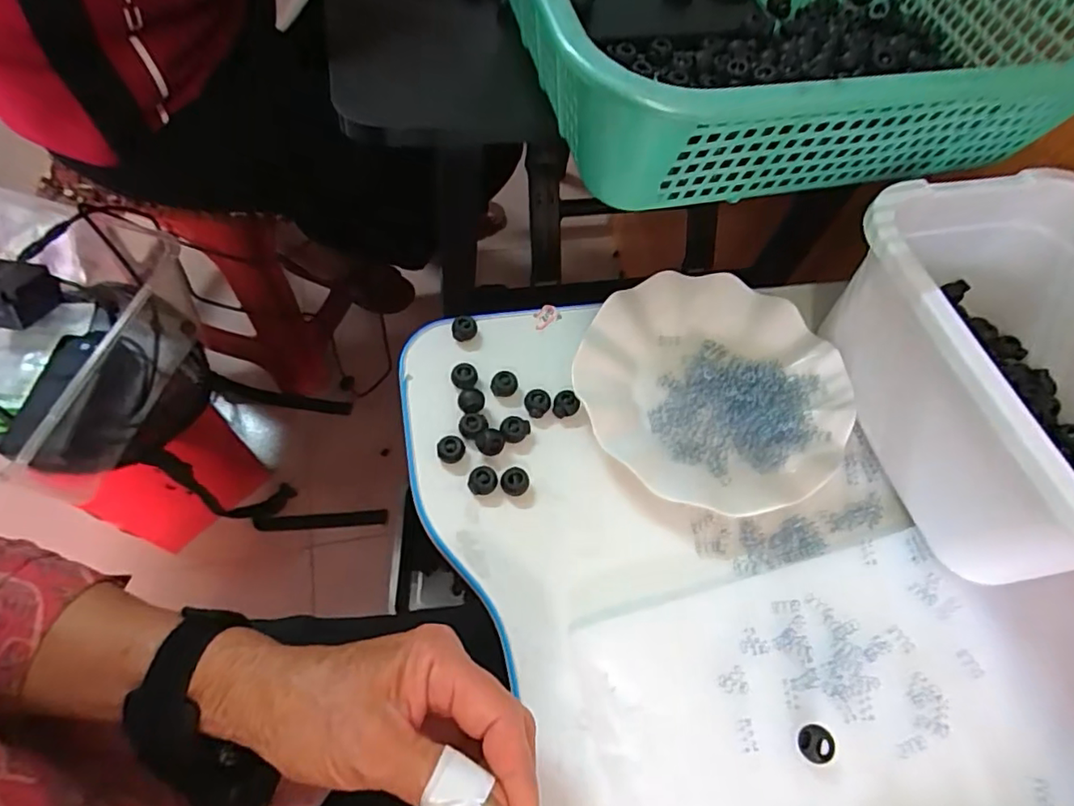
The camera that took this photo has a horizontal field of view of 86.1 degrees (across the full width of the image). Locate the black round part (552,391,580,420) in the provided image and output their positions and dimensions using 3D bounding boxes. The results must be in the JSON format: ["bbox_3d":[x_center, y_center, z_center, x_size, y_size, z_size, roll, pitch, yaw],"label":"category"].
[{"bbox_3d":[0.020,0.001,0.392,0.018,0.019,0.015,9,62,4],"label":"black round part"}]

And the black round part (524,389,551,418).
[{"bbox_3d":[0.001,0.001,0.391,0.018,0.017,0.014,0,62,-1],"label":"black round part"}]

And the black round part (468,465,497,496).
[{"bbox_3d":[-0.034,0.049,0.364,0.017,0.011,0.017,1,62,-1],"label":"black round part"}]

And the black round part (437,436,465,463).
[{"bbox_3d":[-0.055,0.030,0.370,0.018,0.014,0.014,-17,63,-10],"label":"black round part"}]

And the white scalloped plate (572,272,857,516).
[{"bbox_3d":[0.123,-0.015,0.401,0.179,0.021,0.176,1,62,-1],"label":"white scalloped plate"}]

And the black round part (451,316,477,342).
[{"bbox_3d":[-0.052,-0.053,0.416,0.016,0.017,0.014,9,62,3],"label":"black round part"}]

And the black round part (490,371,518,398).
[{"bbox_3d":[-0.023,-0.013,0.396,0.019,0.012,0.013,-17,63,-10],"label":"black round part"}]

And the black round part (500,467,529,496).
[{"bbox_3d":[-0.014,0.051,0.365,0.018,0.014,0.017,1,62,-1],"label":"black round part"}]

